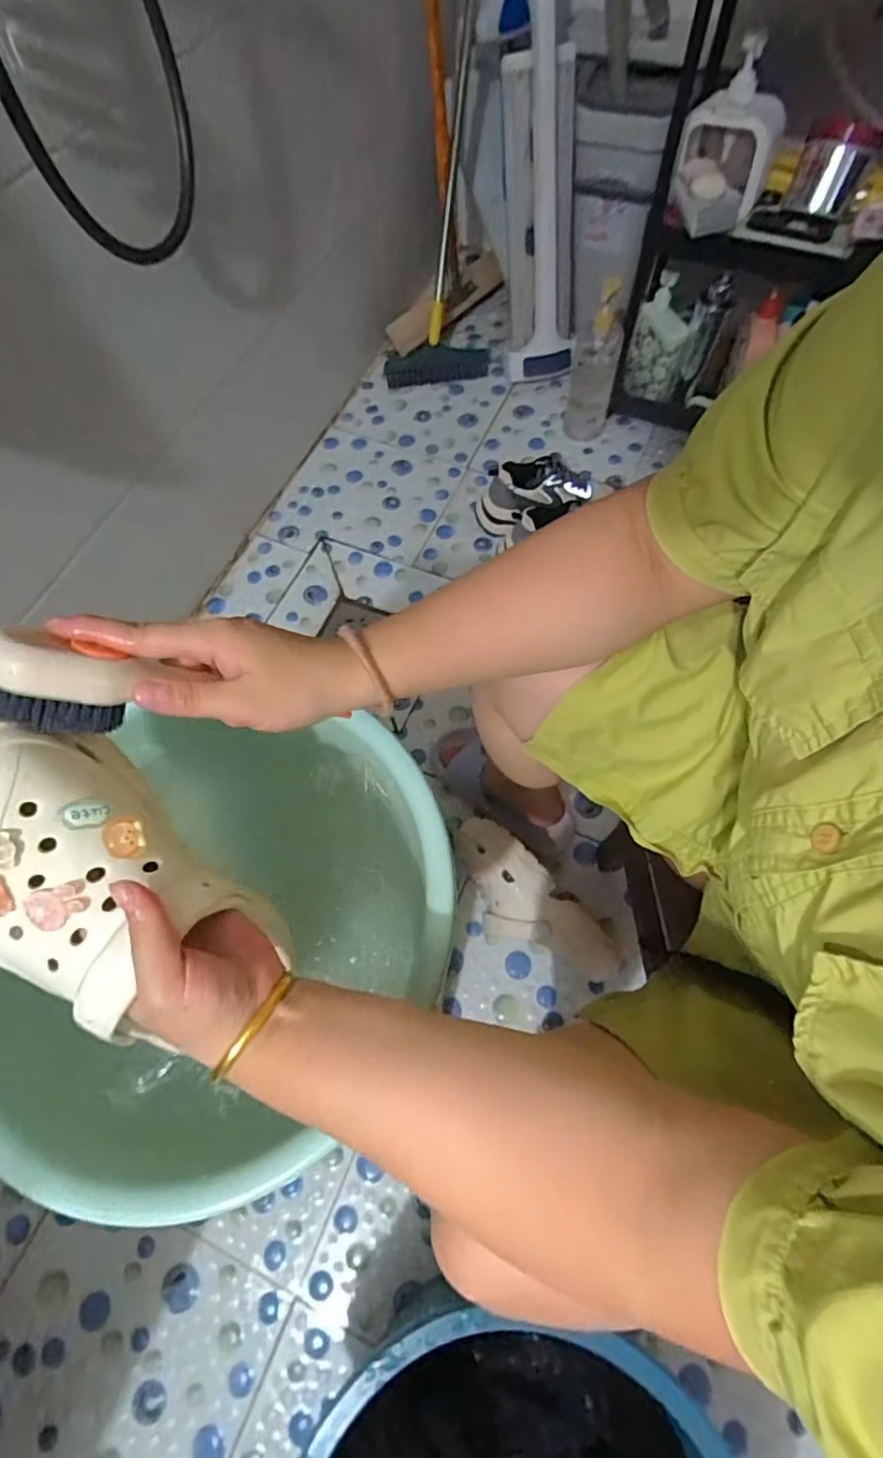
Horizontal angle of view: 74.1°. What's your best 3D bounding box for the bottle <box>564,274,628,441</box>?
[{"bbox_3d":[0.269,-0.628,1.015,0.080,0.245,0.077,13,68,5],"label":"bottle"}]

